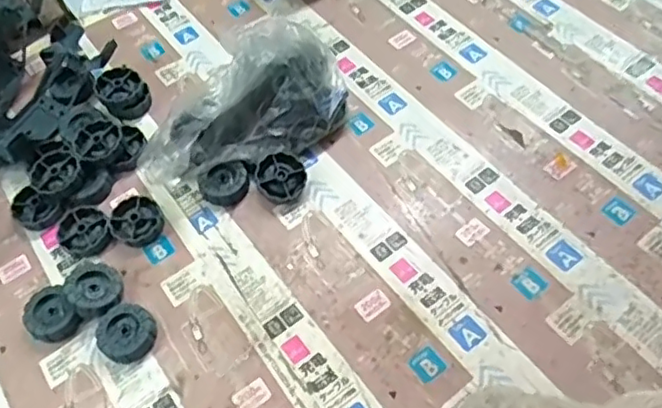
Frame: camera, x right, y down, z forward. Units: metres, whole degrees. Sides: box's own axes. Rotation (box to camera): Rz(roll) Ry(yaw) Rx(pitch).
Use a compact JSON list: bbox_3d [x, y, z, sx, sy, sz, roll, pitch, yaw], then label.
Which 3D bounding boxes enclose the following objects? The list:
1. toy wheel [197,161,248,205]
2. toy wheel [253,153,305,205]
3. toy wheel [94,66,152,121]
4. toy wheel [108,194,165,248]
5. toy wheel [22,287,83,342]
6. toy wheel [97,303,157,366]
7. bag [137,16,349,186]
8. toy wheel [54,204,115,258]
[{"bbox_3d":[-0.082,-0.015,0.481,0.039,0.016,0.033,-23,60,-9],"label":"toy wheel"},{"bbox_3d":[-0.039,-0.020,0.477,0.037,0.008,0.036,43,79,-5],"label":"toy wheel"},{"bbox_3d":[-0.177,-0.094,0.532,0.039,0.025,0.044,-31,62,-14],"label":"toy wheel"},{"bbox_3d":[-0.147,0.013,0.470,0.041,0.011,0.038,-2,59,3],"label":"toy wheel"},{"bbox_3d":[-0.197,0.079,0.435,0.032,0.016,0.039,-40,64,-18],"label":"toy wheel"},{"bbox_3d":[-0.139,0.089,0.422,0.037,0.012,0.036,-2,59,3],"label":"toy wheel"},{"bbox_3d":[-0.073,-0.075,0.486,0.173,0.069,0.099,-36,63,-16],"label":"bag"},{"bbox_3d":[-0.187,0.021,0.468,0.037,0.010,0.045,-41,64,-19],"label":"toy wheel"}]

